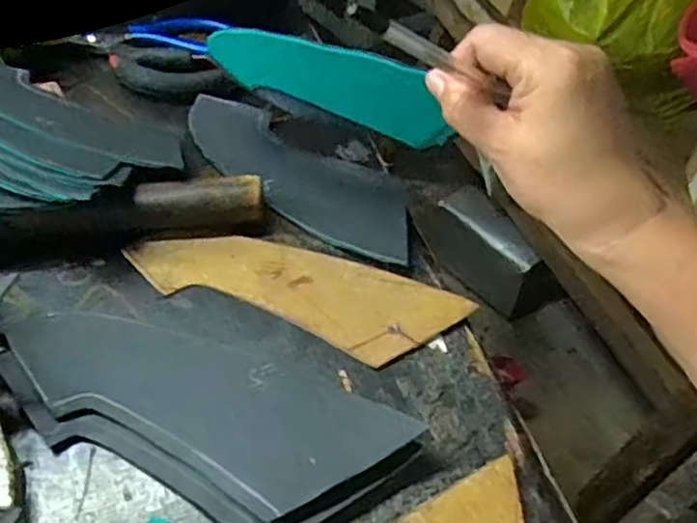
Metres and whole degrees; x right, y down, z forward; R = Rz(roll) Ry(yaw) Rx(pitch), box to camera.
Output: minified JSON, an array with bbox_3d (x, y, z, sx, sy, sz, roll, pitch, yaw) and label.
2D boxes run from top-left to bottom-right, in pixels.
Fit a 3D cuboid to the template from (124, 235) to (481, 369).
[{"bbox_3d":[-0.028,0.014,0.367,0.177,0.006,0.056,17,50,11],"label":"template"}]

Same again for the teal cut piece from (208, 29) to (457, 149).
[{"bbox_3d":[-0.017,-0.104,0.378,0.153,0.051,0.005,24,58,22],"label":"teal cut piece"}]

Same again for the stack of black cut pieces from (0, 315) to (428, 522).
[{"bbox_3d":[-0.068,0.069,0.313,0.186,0.019,0.081,21,43,15],"label":"stack of black cut pieces"}]

